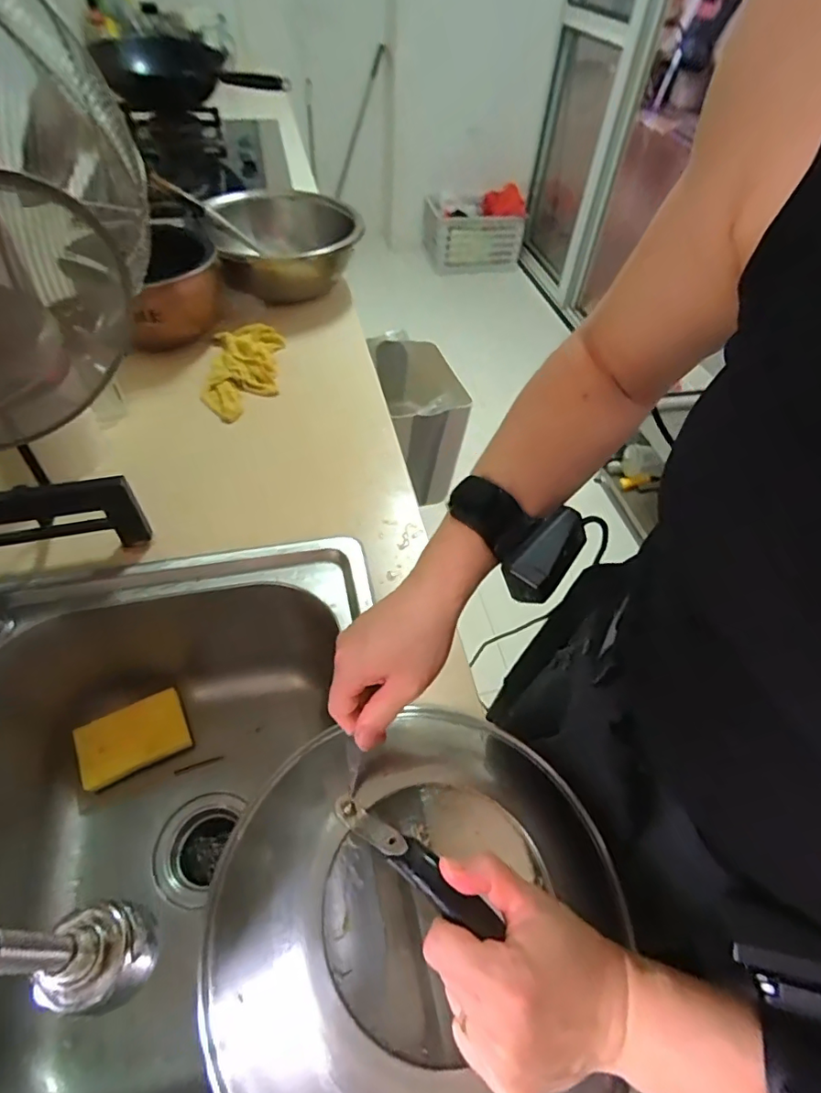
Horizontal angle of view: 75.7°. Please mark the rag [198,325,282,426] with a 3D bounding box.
[{"bbox_3d":[-0.245,-0.261,0.771,0.101,0.032,0.205,-4,51,-6],"label":"rag"}]

